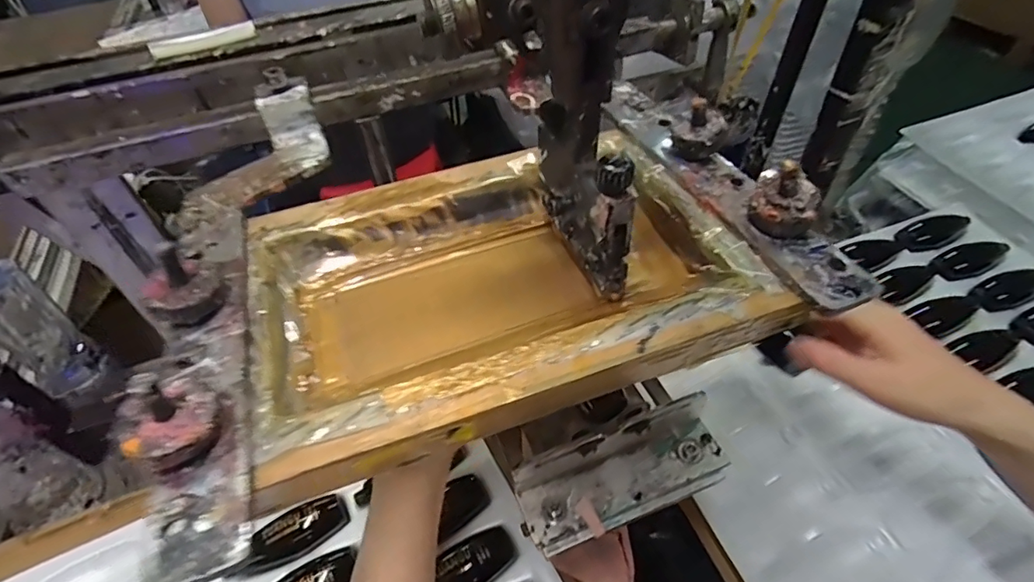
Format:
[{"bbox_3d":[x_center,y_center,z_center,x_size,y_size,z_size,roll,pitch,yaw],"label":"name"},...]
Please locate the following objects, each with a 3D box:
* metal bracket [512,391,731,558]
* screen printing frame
[{"bbox_3d":[0.071,0.112,0.328,0.145,0.040,0.054,-21,49,-15],"label":"metal bracket"},{"bbox_3d":[-0.010,-0.006,0.258,0.226,0.027,0.167,-17,48,-12],"label":"screen printing frame"}]

